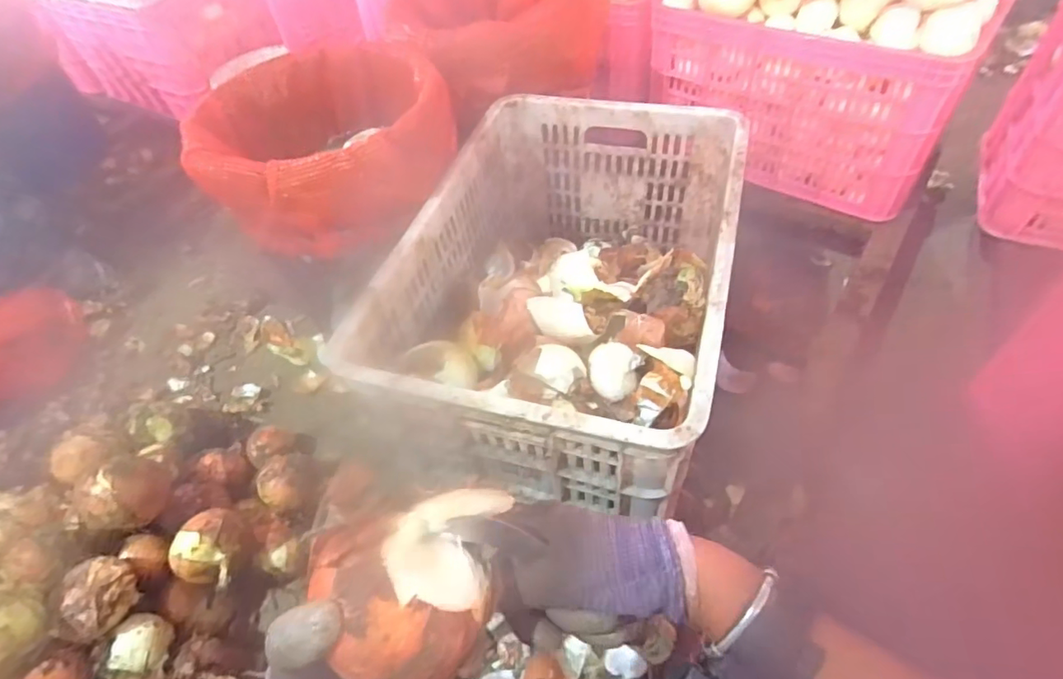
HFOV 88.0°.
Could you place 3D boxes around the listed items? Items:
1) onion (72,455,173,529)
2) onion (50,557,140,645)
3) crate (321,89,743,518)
[{"bbox_3d":[-0.515,0.198,0.698,0.076,0.084,0.101,32,59,27],"label":"onion"},{"bbox_3d":[-0.505,0.298,0.636,0.073,0.062,0.086,20,54,19],"label":"onion"},{"bbox_3d":[0.049,-0.070,0.700,0.345,0.220,0.518,12,52,13],"label":"crate"}]

